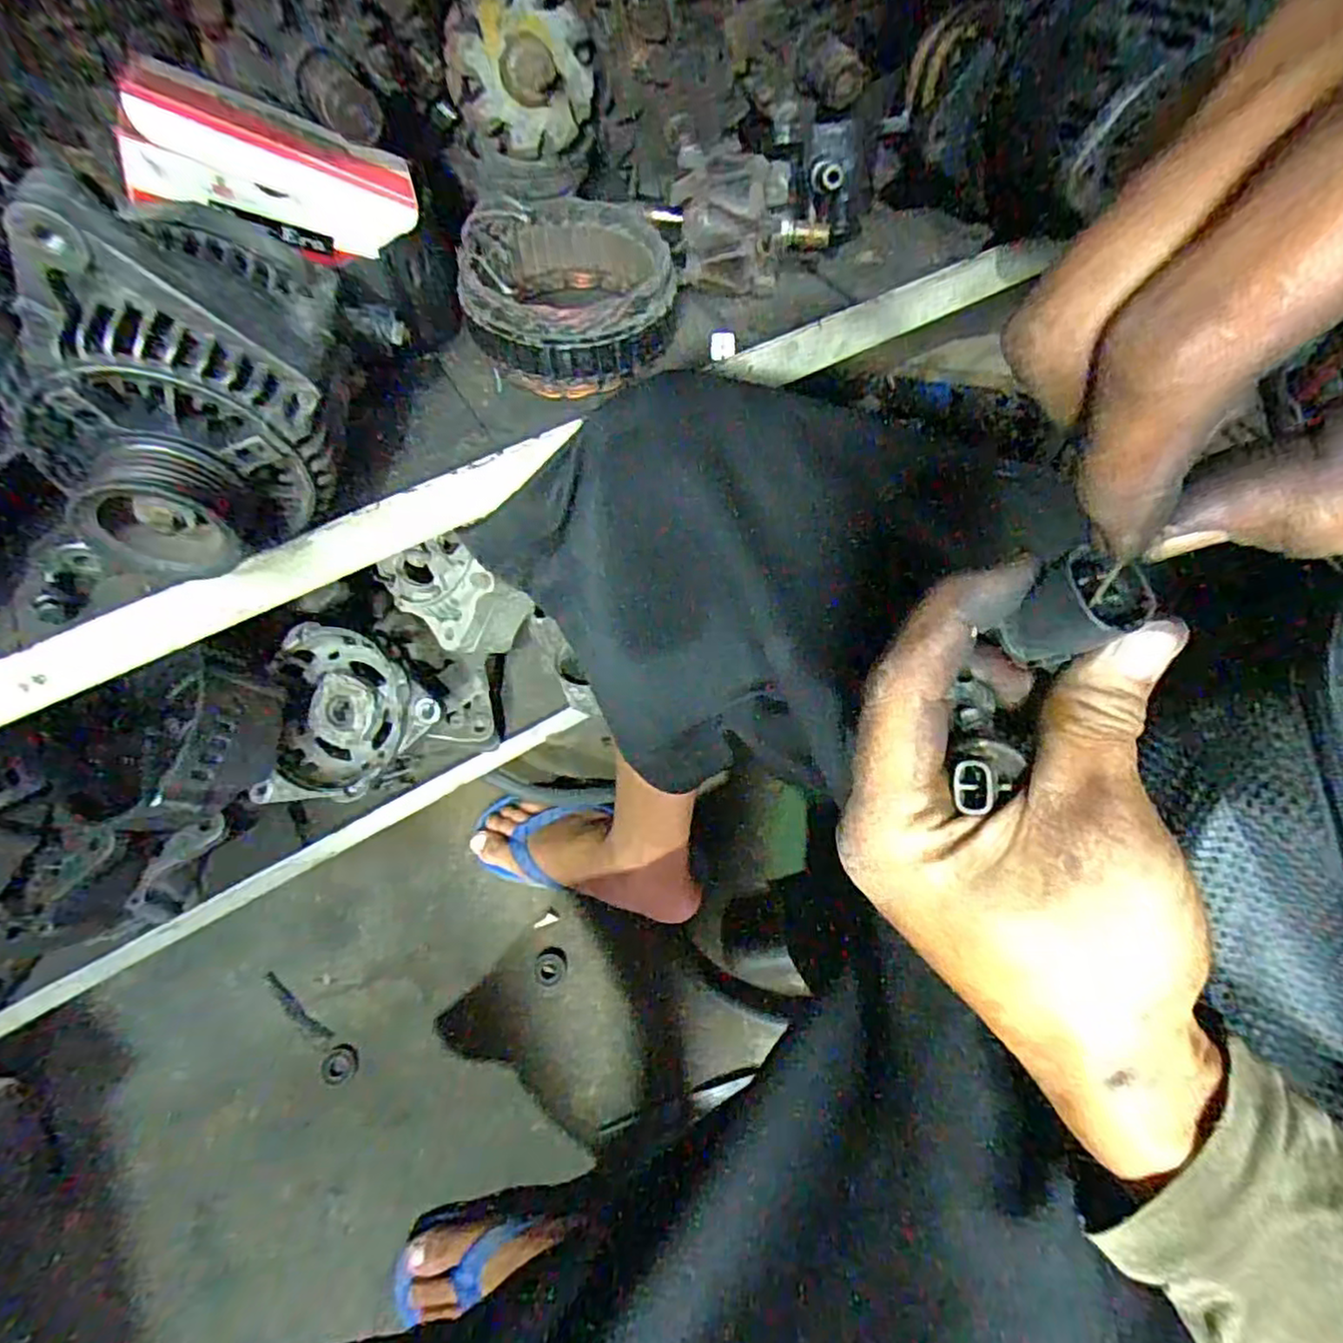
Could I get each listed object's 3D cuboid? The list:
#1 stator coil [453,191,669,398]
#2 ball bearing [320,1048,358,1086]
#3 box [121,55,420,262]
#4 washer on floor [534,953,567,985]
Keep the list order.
[{"bbox_3d":[-0.063,-0.235,0.432,0.120,0.067,0.121,0,62,0],"label":"stator coil"},{"bbox_3d":[-0.308,0.366,0.637,0.032,0.004,0.030,-3,63,0],"label":"ball bearing"},{"bbox_3d":[-0.203,-0.257,0.356,0.127,0.060,0.053,-2,59,-32],"label":"box"},{"bbox_3d":[-0.119,0.293,0.673,0.030,0.004,0.028,-1,63,1],"label":"washer on floor"}]

